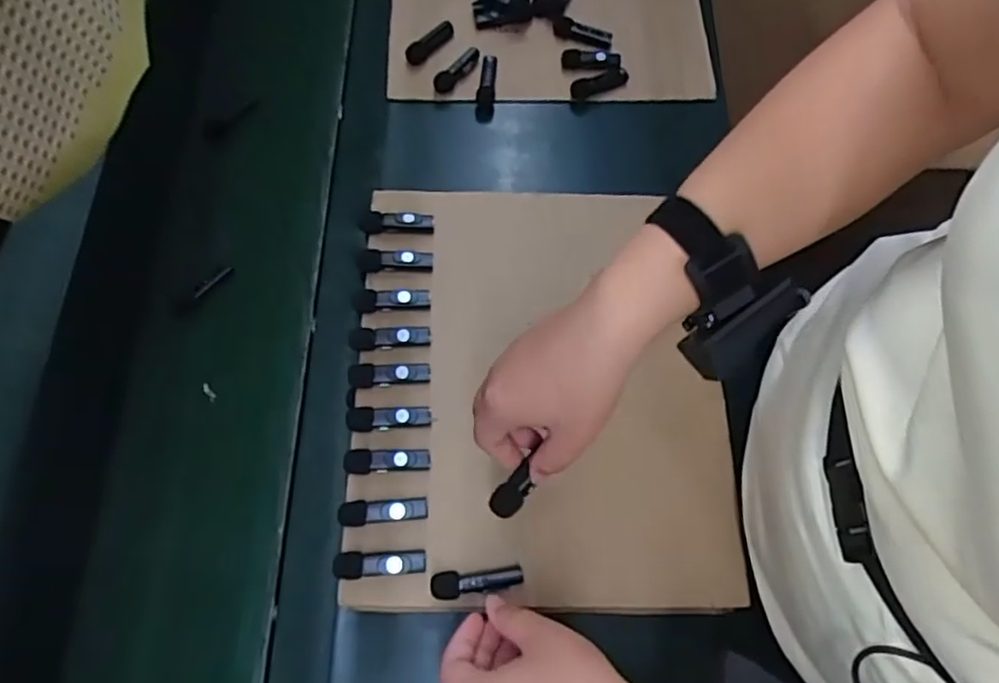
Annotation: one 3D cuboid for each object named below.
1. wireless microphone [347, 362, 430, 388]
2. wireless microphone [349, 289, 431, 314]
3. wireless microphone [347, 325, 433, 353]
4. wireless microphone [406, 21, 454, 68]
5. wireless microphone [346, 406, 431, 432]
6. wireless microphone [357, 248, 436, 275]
[{"bbox_3d":[-0.089,0.026,0.534,0.064,0.011,0.017,-5,68,0],"label":"wireless microphone"},{"bbox_3d":[-0.092,-0.034,0.559,0.068,0.014,0.020,-1,68,1],"label":"wireless microphone"},{"bbox_3d":[-0.090,-0.003,0.547,0.065,0.012,0.019,-8,68,-2],"label":"wireless microphone"},{"bbox_3d":[-0.075,-0.323,0.725,0.021,0.013,0.064,42,75,16],"label":"wireless microphone"},{"bbox_3d":[-0.087,0.060,0.521,0.066,0.012,0.020,-1,68,1],"label":"wireless microphone"},{"bbox_3d":[-0.090,-0.070,0.572,0.065,0.012,0.018,-3,68,0],"label":"wireless microphone"}]

